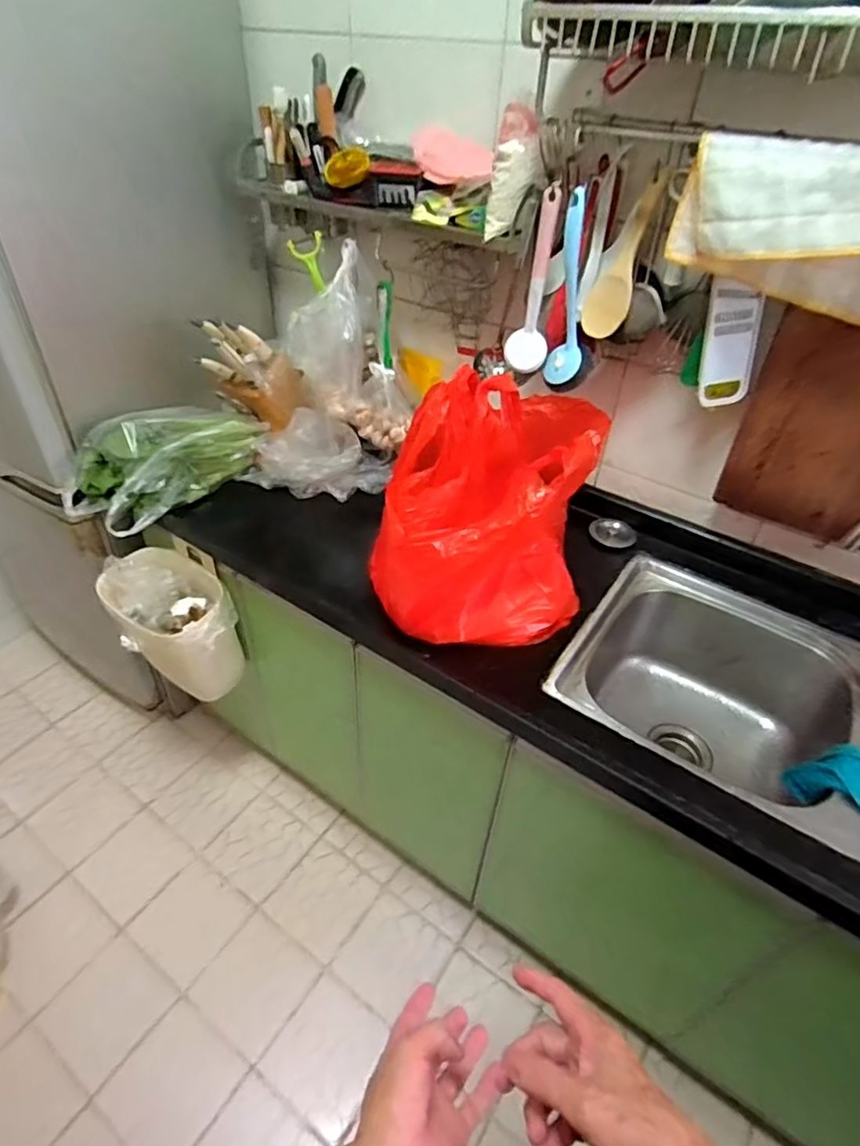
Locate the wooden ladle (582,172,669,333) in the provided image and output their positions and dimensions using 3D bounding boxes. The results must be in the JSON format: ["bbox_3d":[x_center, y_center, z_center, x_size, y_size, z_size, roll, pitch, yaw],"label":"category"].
[{"bbox_3d":[0.293,-0.469,0.902,0.065,0.224,0.024,37,30,32],"label":"wooden ladle"}]

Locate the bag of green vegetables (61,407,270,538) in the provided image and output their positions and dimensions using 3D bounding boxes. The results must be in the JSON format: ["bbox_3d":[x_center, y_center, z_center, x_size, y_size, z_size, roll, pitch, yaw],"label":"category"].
[{"bbox_3d":[-0.512,-0.220,1.185,0.170,0.148,0.371,31,48,28],"label":"bag of green vegetables"}]

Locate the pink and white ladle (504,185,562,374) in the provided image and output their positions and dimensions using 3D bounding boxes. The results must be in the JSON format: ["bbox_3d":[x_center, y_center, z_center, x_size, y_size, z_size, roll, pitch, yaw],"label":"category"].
[{"bbox_3d":[0.164,-0.441,0.933,0.063,0.252,0.031,11,42,8],"label":"pink and white ladle"}]

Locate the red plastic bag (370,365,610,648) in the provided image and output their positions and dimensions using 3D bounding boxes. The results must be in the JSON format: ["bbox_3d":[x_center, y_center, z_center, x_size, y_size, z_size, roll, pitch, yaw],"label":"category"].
[{"bbox_3d":[0.108,-0.097,0.911,0.279,0.354,0.308,13,42,10],"label":"red plastic bag"}]

